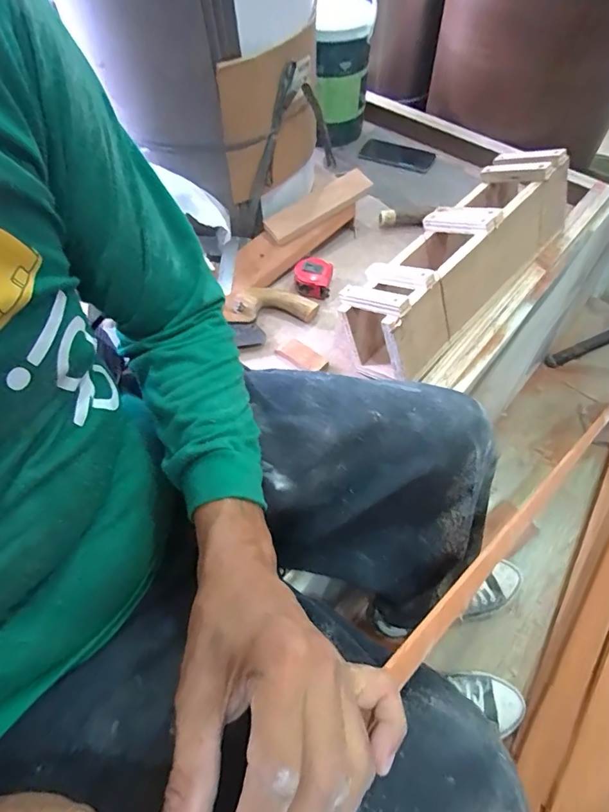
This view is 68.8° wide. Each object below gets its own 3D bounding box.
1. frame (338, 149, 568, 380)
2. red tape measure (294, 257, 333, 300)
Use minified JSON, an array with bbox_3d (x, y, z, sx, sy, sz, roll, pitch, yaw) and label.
[{"bbox_3d":[0.255,-0.224,0.702,0.463,0.166,0.109,-43,41,-19],"label":"frame"},{"bbox_3d":[0.015,-0.221,0.776,0.065,0.044,0.063,8,60,7],"label":"red tape measure"}]

